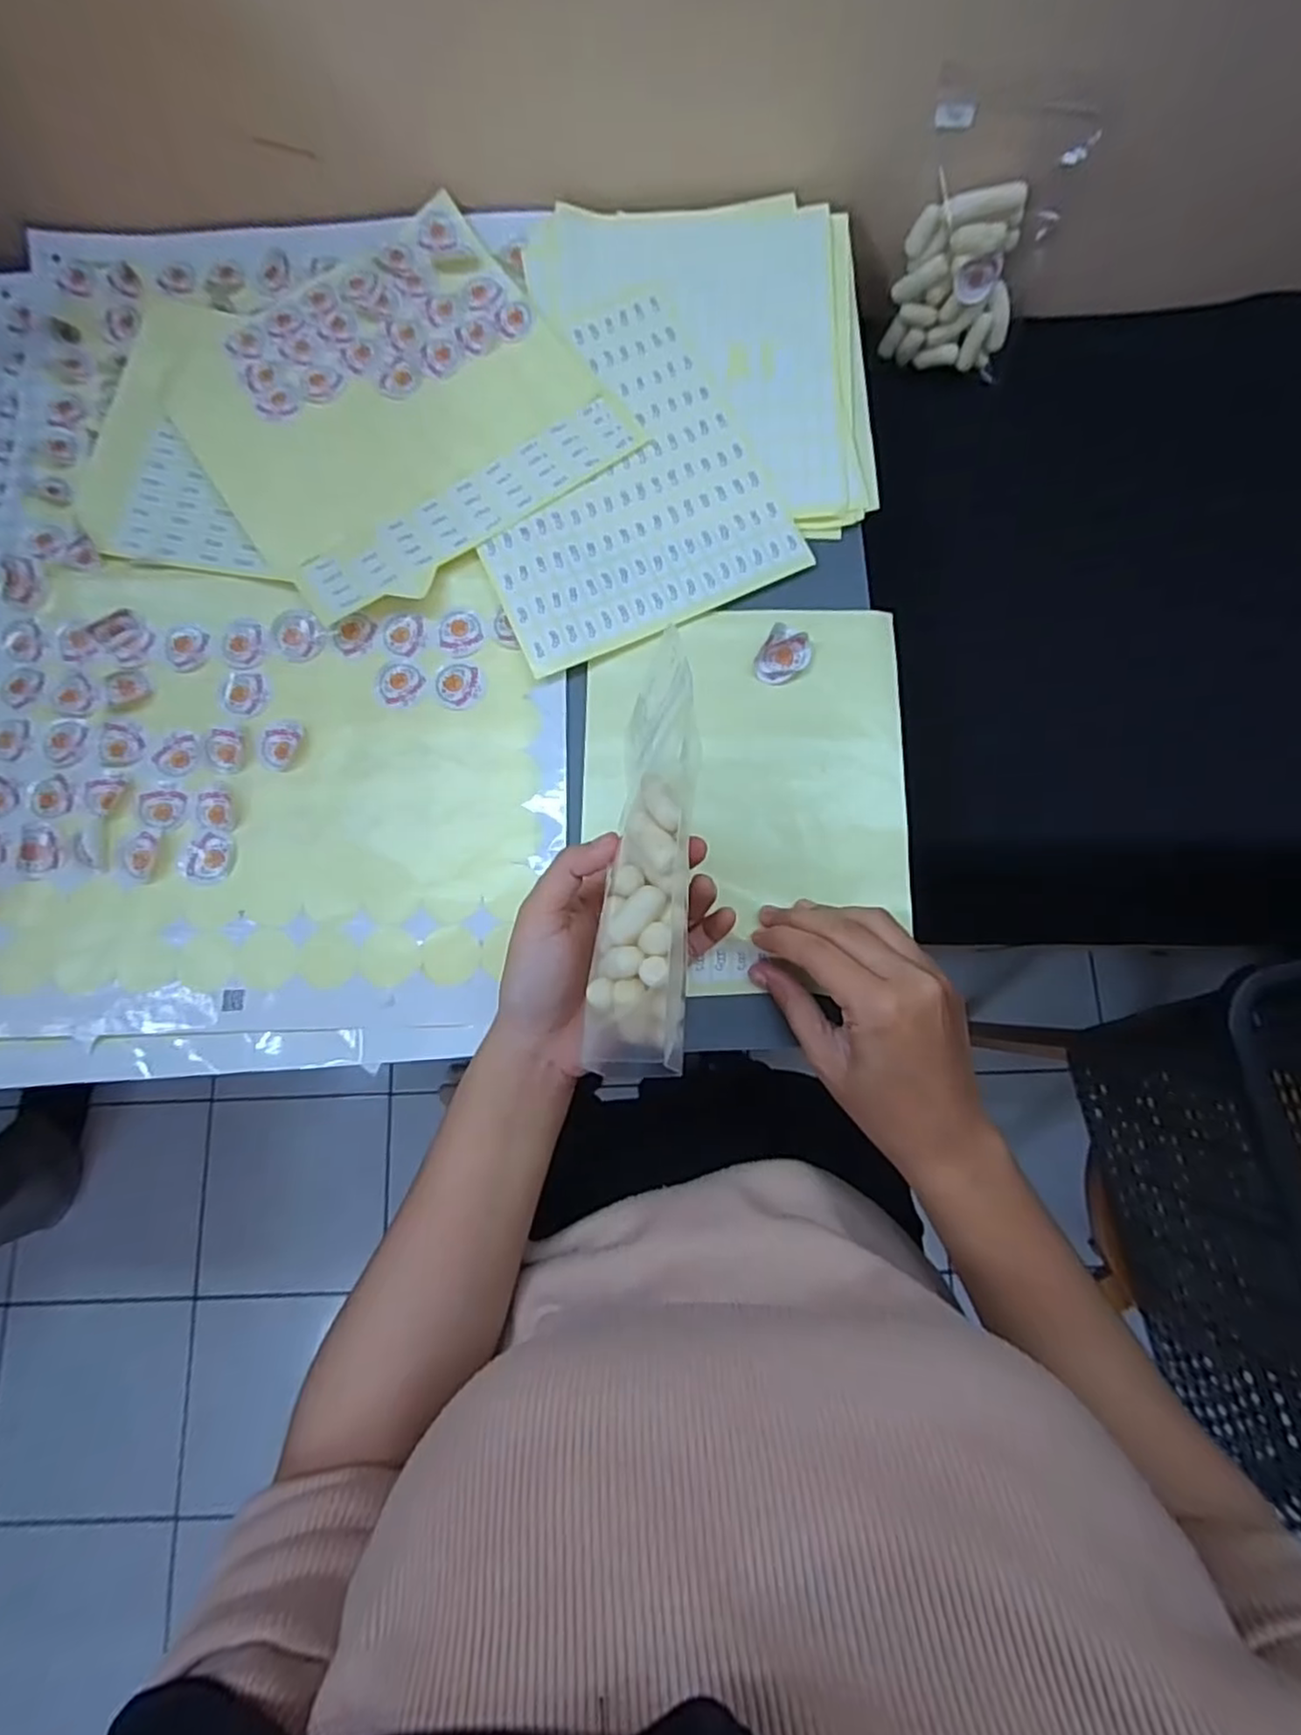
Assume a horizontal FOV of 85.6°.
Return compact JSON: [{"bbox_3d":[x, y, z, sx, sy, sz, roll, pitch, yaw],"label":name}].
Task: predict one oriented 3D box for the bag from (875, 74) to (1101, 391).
[{"bbox_3d":[0.204,-0.387,0.435,0.091,0.133,0.029,9,51,-1],"label":"bag"}]

